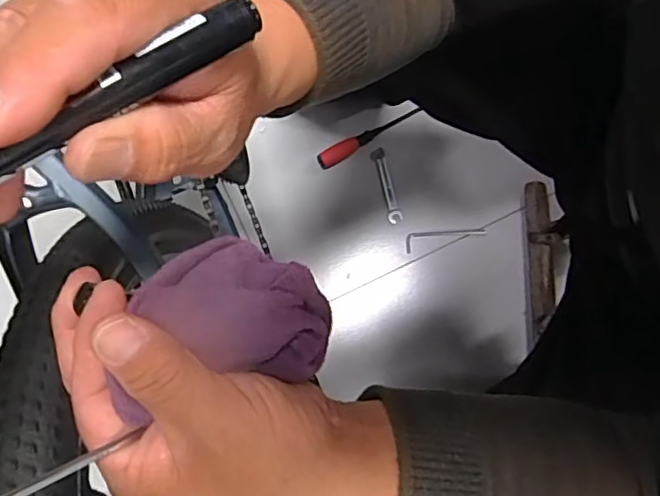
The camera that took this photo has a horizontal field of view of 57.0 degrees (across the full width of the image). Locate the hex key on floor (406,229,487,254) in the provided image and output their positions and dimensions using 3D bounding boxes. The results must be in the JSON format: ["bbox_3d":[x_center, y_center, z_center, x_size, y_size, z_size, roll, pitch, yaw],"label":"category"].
[{"bbox_3d":[0.177,-0.015,0.935,0.122,0.005,0.030,-8,80,0],"label":"hex key on floor"}]

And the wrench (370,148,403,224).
[{"bbox_3d":[0.089,-0.098,0.952,0.022,0.011,0.120,-15,80,-1],"label":"wrench"}]

